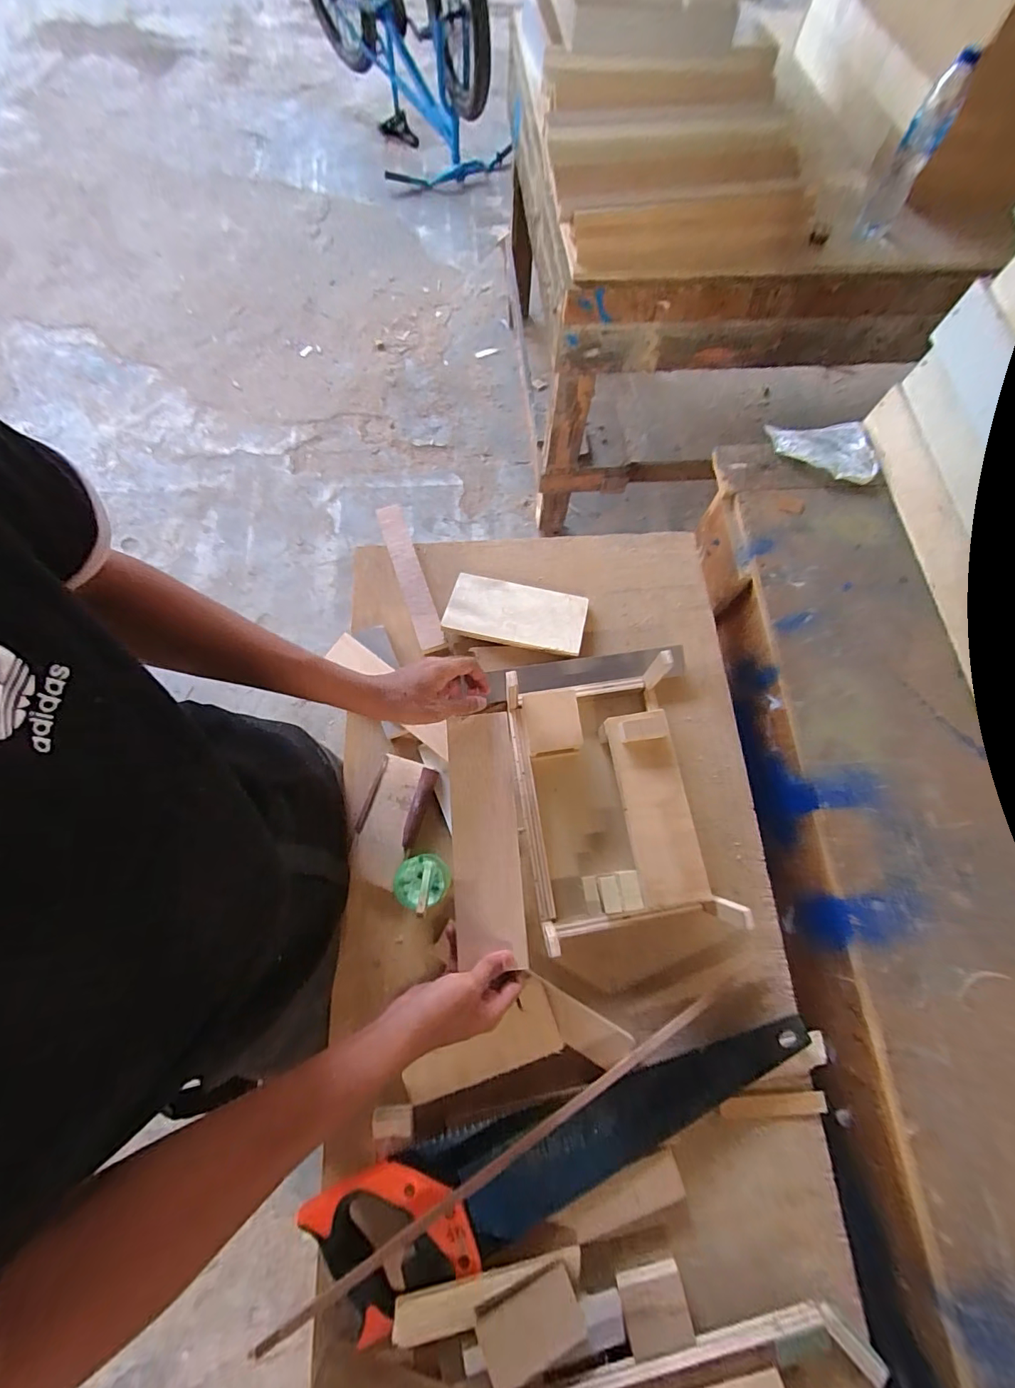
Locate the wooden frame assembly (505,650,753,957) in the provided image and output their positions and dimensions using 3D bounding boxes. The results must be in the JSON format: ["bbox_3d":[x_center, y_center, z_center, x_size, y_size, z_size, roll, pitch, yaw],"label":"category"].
[{"bbox_3d":[0.114,0.121,0.561,0.193,0.093,0.300,-9,70,-3],"label":"wooden frame assembly"}]

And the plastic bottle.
[{"bbox_3d":[0.785,-1.040,0.913,0.068,0.242,0.073,30,73,10],"label":"plastic bottle"}]

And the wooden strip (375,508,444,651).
[{"bbox_3d":[-0.145,-0.178,0.699,0.040,0.016,0.245,-19,71,-6],"label":"wooden strip"}]

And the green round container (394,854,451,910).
[{"bbox_3d":[-0.101,0.224,0.560,0.063,0.039,0.058,0,70,0],"label":"green round container"}]

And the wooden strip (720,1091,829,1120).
[{"bbox_3d":[0.285,0.440,0.501,0.114,0.007,0.021,-2,70,-1],"label":"wooden strip"}]

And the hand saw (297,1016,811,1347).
[{"bbox_3d":[0.076,0.458,0.476,0.527,0.044,0.116,-18,71,-6],"label":"hand saw"}]

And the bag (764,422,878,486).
[{"bbox_3d":[0.514,-0.399,0.765,0.152,0.017,0.129,2,70,1],"label":"bag"}]

